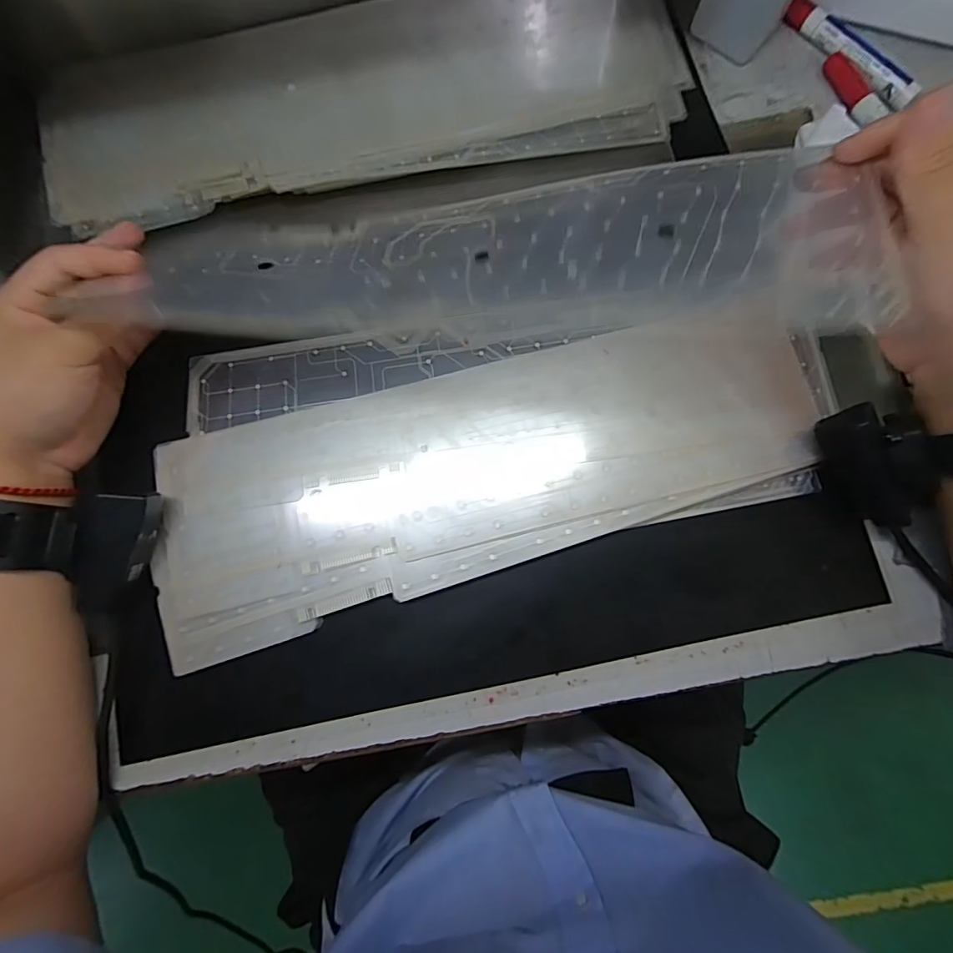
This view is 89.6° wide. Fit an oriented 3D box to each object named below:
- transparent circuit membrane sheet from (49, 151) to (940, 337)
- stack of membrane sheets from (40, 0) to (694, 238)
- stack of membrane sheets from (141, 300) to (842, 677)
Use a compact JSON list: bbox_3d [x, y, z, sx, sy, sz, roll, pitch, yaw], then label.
[{"bbox_3d":[0.001,-0.120,0.257,0.384,0.019,0.107,0,63,8],"label":"transparent circuit membrane sheet"},{"bbox_3d":[-0.079,-0.275,0.338,0.438,0.019,0.151,-10,80,-1],"label":"stack of membrane sheets"},{"bbox_3d":[0.004,-0.006,0.300,0.408,0.018,0.132,-16,80,-1],"label":"stack of membrane sheets"}]

